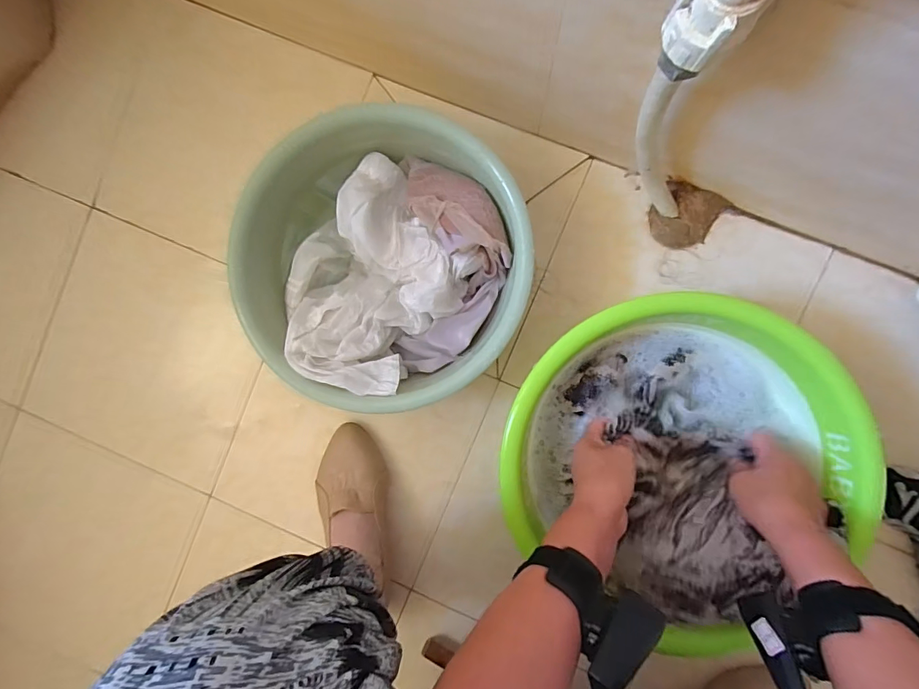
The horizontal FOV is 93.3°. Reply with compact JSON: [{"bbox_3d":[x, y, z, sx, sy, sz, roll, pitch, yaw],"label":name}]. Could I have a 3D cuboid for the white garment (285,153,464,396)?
[{"bbox_3d":[-0.094,-0.068,0.472,0.179,0.077,0.226,37,95,3],"label":"white garment"}]

